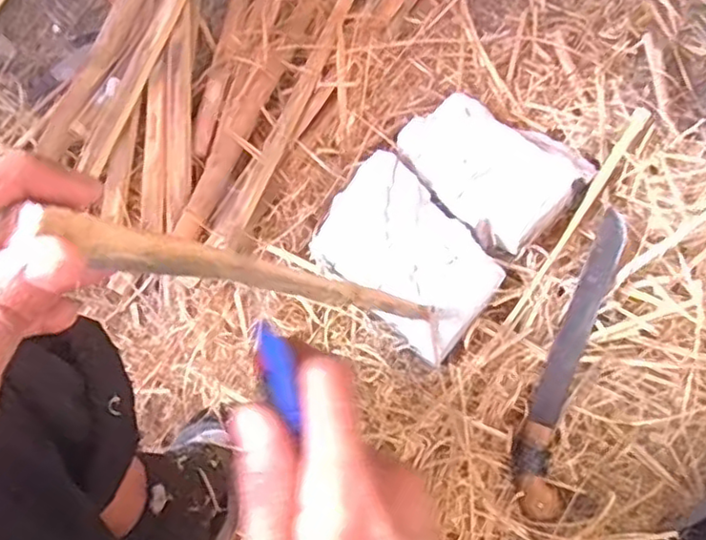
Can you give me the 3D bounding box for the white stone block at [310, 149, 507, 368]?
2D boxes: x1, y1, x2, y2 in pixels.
[{"bbox_3d":[0.059,-0.015,0.713,0.204,0.070,0.133,42,75,13],"label":"white stone block"}]

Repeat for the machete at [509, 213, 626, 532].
[{"bbox_3d":[0.228,0.100,0.678,0.055,0.026,0.319,18,89,5],"label":"machete"}]

